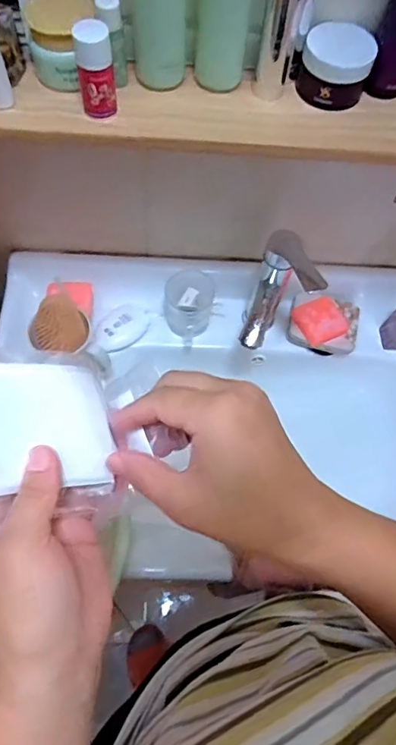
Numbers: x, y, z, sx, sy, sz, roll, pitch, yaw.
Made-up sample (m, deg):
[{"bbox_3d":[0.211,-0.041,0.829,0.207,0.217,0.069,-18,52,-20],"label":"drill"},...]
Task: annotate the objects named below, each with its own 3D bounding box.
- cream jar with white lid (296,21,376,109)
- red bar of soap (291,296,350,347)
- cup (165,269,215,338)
[{"bbox_3d":[0.127,-0.281,0.457,0.063,0.051,0.052,17,63,6],"label":"cream jar with white lid"},{"bbox_3d":[0.188,-0.079,0.760,0.069,0.023,0.066,-25,83,17],"label":"red bar of soap"},{"bbox_3d":[-0.013,-0.104,0.750,0.076,0.079,0.094,3,62,0],"label":"cup"}]

